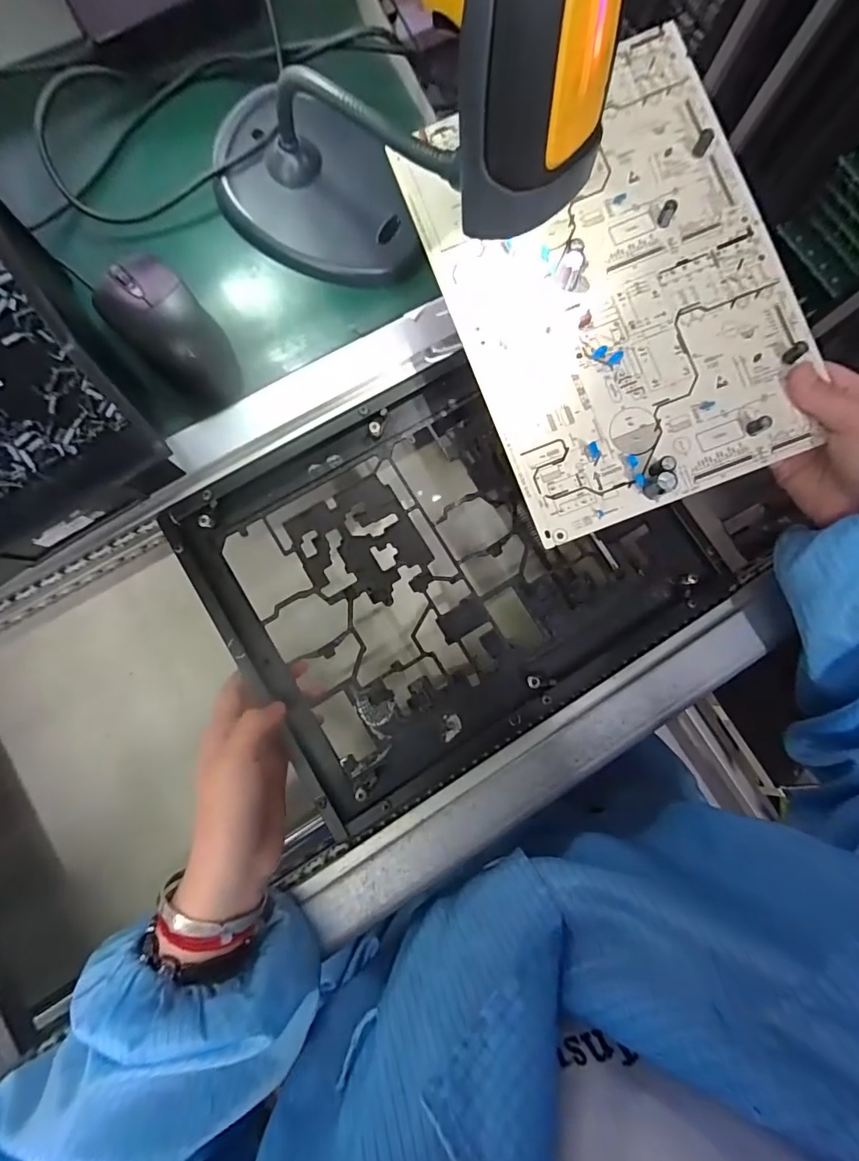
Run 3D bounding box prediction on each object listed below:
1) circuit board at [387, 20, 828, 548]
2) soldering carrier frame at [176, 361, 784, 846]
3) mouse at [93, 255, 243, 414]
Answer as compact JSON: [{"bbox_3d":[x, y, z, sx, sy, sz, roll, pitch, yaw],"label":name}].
[{"bbox_3d":[0.116,-0.187,0.296,0.194,0.009,0.278,-21,87,2],"label":"circuit board"},{"bbox_3d":[0.032,-0.026,0.350,0.357,0.019,0.260,-31,84,-7],"label":"soldering carrier frame"},{"bbox_3d":[-0.184,-0.177,0.335,0.055,0.047,0.096,-42,85,-8],"label":"mouse"}]

